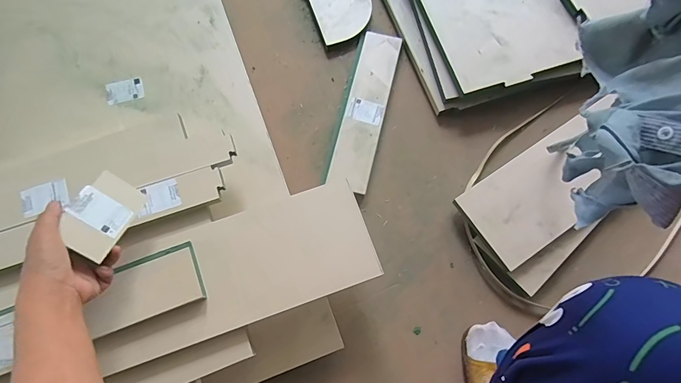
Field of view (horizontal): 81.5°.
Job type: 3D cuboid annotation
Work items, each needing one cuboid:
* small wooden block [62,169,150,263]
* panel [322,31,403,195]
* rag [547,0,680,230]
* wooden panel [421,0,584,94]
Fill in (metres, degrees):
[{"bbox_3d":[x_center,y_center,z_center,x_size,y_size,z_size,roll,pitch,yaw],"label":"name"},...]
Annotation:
[{"bbox_3d":[-0.272,0.026,0.452,0.063,0.007,0.091,48,47,-24],"label":"small wooden block"},{"bbox_3d":[0.039,-0.143,0.683,0.075,0.023,0.290,14,74,3],"label":"panel"},{"bbox_3d":[0.288,-0.079,0.359,0.102,0.169,0.200,21,74,5],"label":"rag"},{"bbox_3d":[0.228,-0.437,0.719,0.226,0.022,0.544,-20,78,-4],"label":"wooden panel"}]

